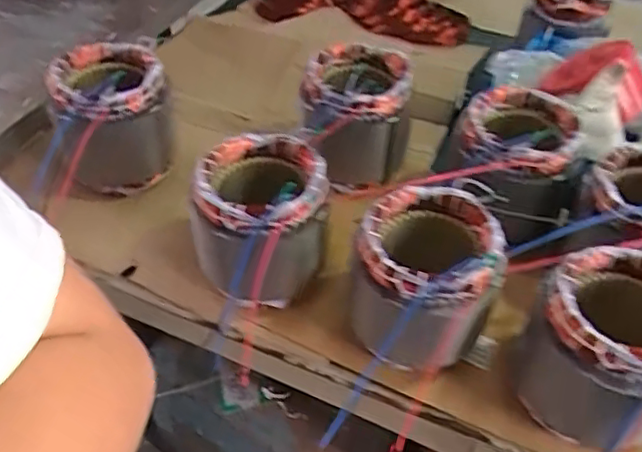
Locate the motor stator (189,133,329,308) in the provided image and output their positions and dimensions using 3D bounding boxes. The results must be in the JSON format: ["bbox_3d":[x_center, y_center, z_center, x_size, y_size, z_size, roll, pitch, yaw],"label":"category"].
[{"bbox_3d":[-0.069,-0.005,0.714,0.142,0.157,0.133,2,45,-2],"label":"motor stator"}]

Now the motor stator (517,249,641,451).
[{"bbox_3d":[0.275,0.121,0.604,0.131,0.168,0.129,21,47,16],"label":"motor stator"}]

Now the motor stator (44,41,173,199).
[{"bbox_3d":[-0.281,-0.147,0.835,0.135,0.160,0.141,-15,48,-19],"label":"motor stator"}]

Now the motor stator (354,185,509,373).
[{"bbox_3d":[0.110,0.051,0.650,0.139,0.153,0.129,20,46,15],"label":"motor stator"}]

